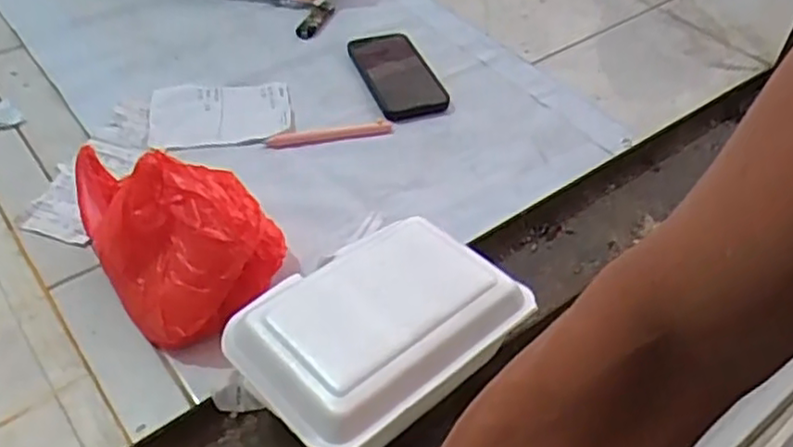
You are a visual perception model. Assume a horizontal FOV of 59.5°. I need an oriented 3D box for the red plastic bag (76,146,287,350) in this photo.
[{"bbox_3d":[-0.184,-0.005,0.589,0.136,0.109,0.199,-25,52,-24],"label":"red plastic bag"}]

